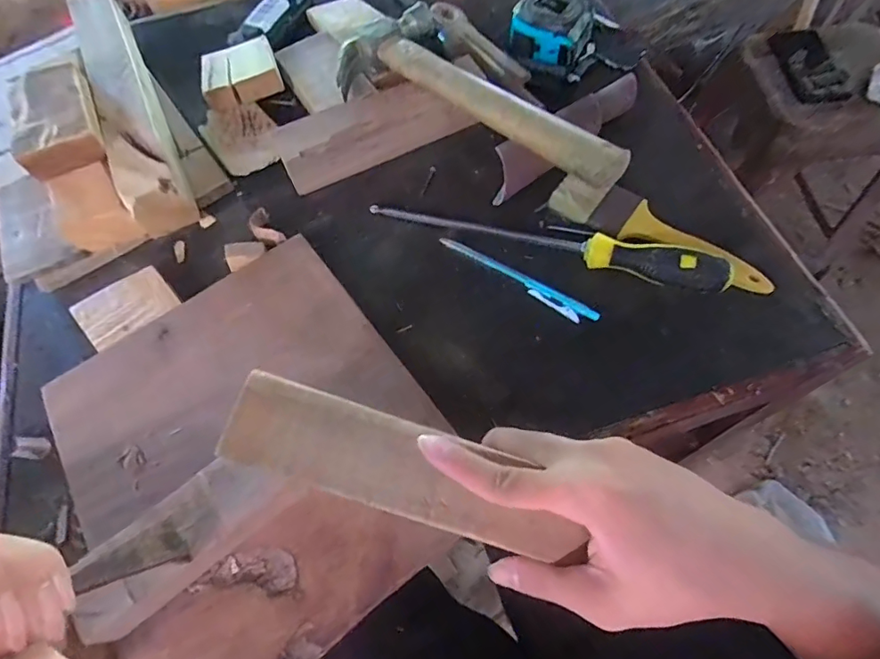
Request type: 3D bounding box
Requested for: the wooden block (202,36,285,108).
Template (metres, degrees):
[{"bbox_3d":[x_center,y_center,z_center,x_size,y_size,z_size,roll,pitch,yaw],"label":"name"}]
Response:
[{"bbox_3d":[-0.192,-0.247,0.492,0.070,0.018,0.071,-20,64,-6],"label":"wooden block"}]

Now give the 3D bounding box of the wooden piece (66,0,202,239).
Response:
[{"bbox_3d":[-0.284,-0.202,0.478,0.044,0.077,0.287,-25,65,-8],"label":"wooden piece"}]

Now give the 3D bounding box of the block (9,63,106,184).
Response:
[{"bbox_3d":[-0.318,-0.175,0.423,0.058,0.023,0.107,-26,65,-9],"label":"block"}]

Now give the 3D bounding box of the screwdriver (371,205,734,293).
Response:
[{"bbox_3d":[0.077,-0.073,0.401,0.281,0.027,0.026,17,63,13],"label":"screwdriver"}]

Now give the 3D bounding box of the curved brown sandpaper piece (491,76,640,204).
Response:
[{"bbox_3d":[0.105,-0.168,0.445,0.164,0.038,0.045,-41,68,-15],"label":"curved brown sandpaper piece"}]

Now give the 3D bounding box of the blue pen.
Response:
[{"bbox_3d":[0.060,-0.040,0.406,0.138,0.007,0.013,31,67,19],"label":"blue pen"}]

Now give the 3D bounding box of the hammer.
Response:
[{"bbox_3d":[0.037,-0.193,0.428,0.278,0.051,0.109,36,71,19],"label":"hammer"}]

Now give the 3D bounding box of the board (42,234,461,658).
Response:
[{"bbox_3d":[-0.123,0.078,0.339,0.222,0.024,0.253,-34,64,-14],"label":"board"}]

